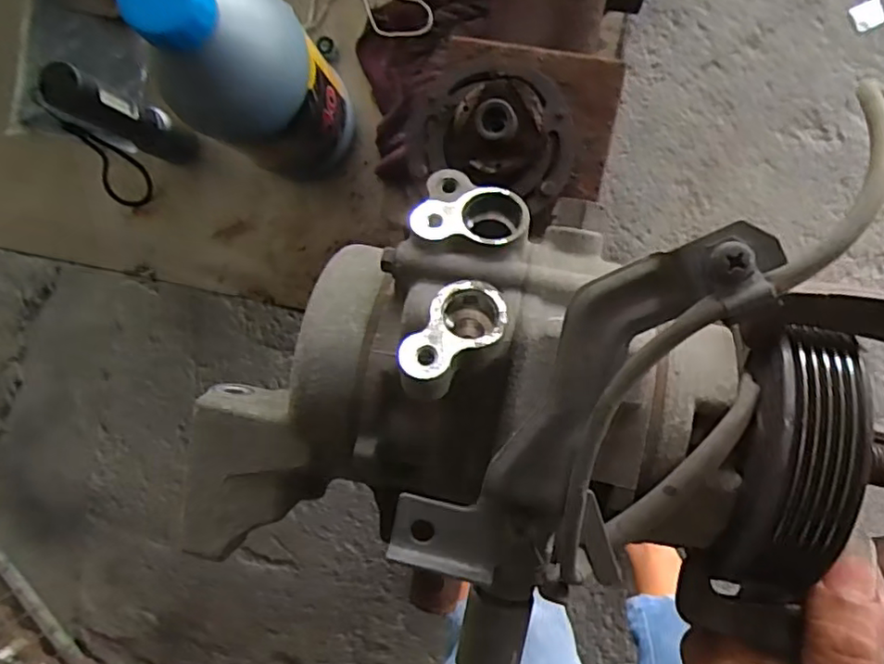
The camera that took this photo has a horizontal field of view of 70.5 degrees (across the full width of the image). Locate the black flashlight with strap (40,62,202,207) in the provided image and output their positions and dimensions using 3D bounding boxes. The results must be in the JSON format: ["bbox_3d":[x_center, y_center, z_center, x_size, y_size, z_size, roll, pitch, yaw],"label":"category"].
[{"bbox_3d":[-0.235,-0.130,0.438,0.086,0.138,0.039,-43,88,6],"label":"black flashlight with strap"}]

